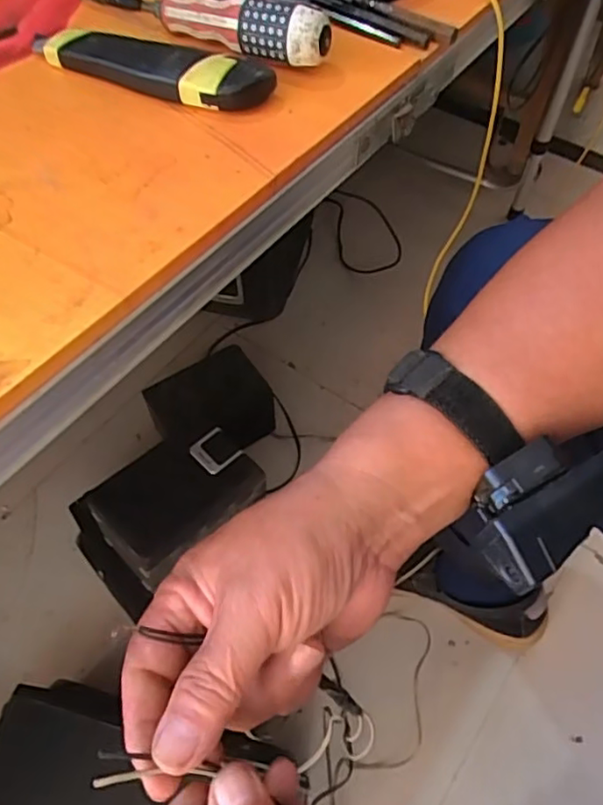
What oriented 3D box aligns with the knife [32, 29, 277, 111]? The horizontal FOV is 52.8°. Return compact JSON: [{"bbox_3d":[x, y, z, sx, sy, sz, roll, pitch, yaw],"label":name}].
[{"bbox_3d":[-0.092,-0.198,0.355,0.155,0.024,0.030,21,58,12],"label":"knife"}]

